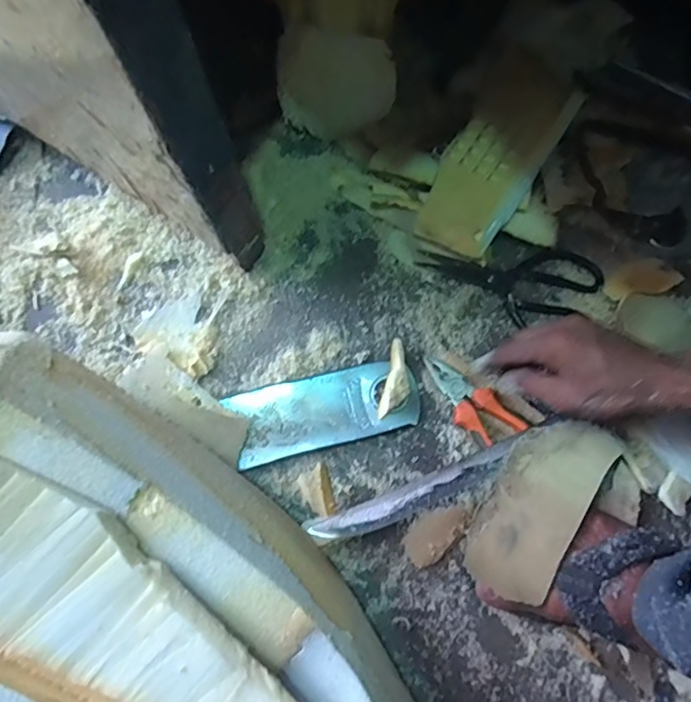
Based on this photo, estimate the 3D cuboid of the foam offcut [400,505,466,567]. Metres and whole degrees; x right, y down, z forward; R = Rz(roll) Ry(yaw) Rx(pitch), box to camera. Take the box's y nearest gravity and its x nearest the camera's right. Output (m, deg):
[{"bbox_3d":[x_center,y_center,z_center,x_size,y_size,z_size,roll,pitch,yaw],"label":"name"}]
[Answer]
[{"bbox_3d":[0.087,0.174,0.528,0.069,0.007,0.039,-41,79,-11],"label":"foam offcut"}]

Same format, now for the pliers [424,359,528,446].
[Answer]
[{"bbox_3d":[0.124,0.050,0.557,0.045,0.023,0.124,-40,78,-11],"label":"pliers"}]

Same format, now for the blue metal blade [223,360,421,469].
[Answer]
[{"bbox_3d":[-0.019,0.060,0.561,0.189,0.008,0.072,-14,75,-5],"label":"blue metal blade"}]

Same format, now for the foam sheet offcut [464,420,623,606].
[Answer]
[{"bbox_3d":[0.180,0.138,0.510,0.083,0.012,0.179,33,74,14],"label":"foam sheet offcut"}]

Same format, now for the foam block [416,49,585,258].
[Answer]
[{"bbox_3d":[0.169,-0.220,0.602,0.097,0.022,0.240,30,85,9],"label":"foam block"}]

